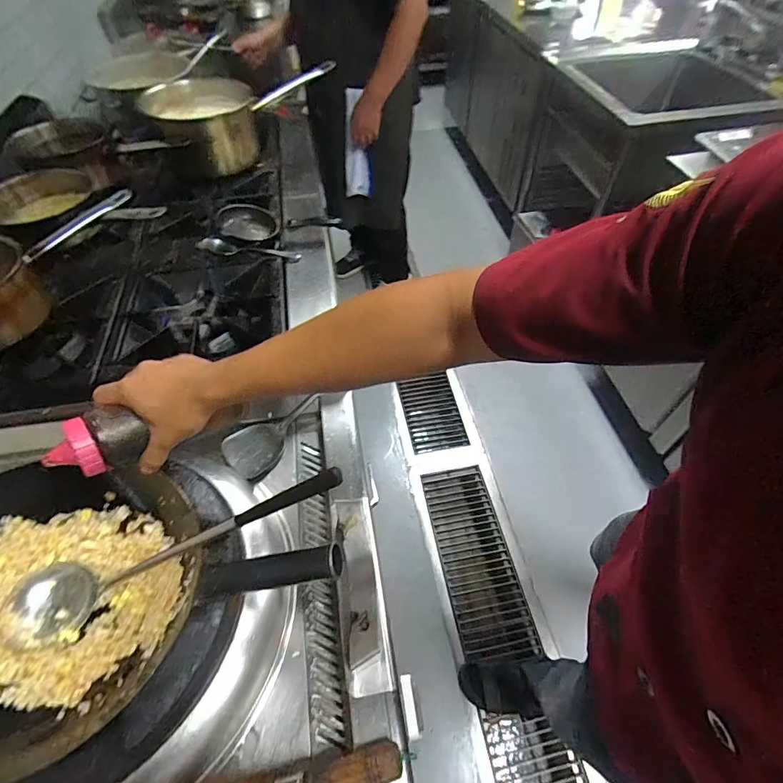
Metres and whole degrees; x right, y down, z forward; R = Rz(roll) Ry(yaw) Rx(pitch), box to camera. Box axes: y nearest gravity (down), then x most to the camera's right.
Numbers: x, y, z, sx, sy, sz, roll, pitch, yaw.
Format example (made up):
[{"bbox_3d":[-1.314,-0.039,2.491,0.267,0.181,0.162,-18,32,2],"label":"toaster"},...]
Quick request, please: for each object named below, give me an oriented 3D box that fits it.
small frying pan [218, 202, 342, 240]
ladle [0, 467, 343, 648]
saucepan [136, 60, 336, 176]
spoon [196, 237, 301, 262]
[{"bbox_3d":[-0.242,-0.351,0.887,0.243,0.043,0.112,10,54,10],"label":"small frying pan"},{"bbox_3d":[-0.254,0.188,0.488,0.431,0.052,0.082,-24,54,8],"label":"ladle"},{"bbox_3d":[-0.379,-0.704,1.087,0.441,0.183,0.271,-26,56,-16],"label":"saucepan"},{"bbox_3d":[-0.304,-0.293,0.869,0.231,0.021,0.035,8,54,8],"label":"spoon"}]

